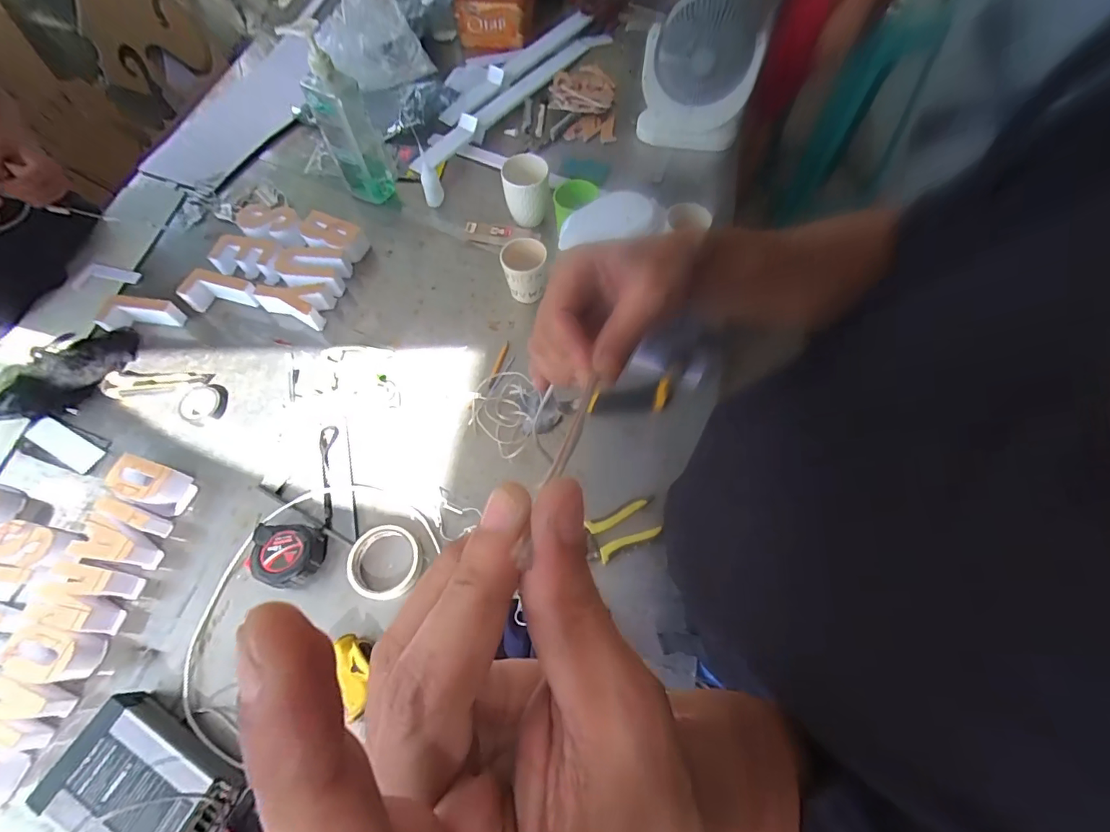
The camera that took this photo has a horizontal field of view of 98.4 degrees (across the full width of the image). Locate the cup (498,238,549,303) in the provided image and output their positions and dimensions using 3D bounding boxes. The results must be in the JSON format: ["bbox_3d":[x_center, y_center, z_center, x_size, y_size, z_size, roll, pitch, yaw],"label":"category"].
[{"bbox_3d":[-0.049,-0.238,0.785,0.071,0.076,0.073,0,65,0],"label":"cup"}]

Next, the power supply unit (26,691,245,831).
[{"bbox_3d":[-0.441,0.396,0.513,0.191,0.055,0.116,24,66,13],"label":"power supply unit"}]

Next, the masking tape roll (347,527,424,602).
[{"bbox_3d":[-0.221,0.190,0.624,0.094,0.023,0.092,-2,62,3],"label":"masking tape roll"}]

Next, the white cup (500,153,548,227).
[{"bbox_3d":[-0.051,-0.401,0.851,0.080,0.089,0.090,-1,65,0],"label":"white cup"}]

